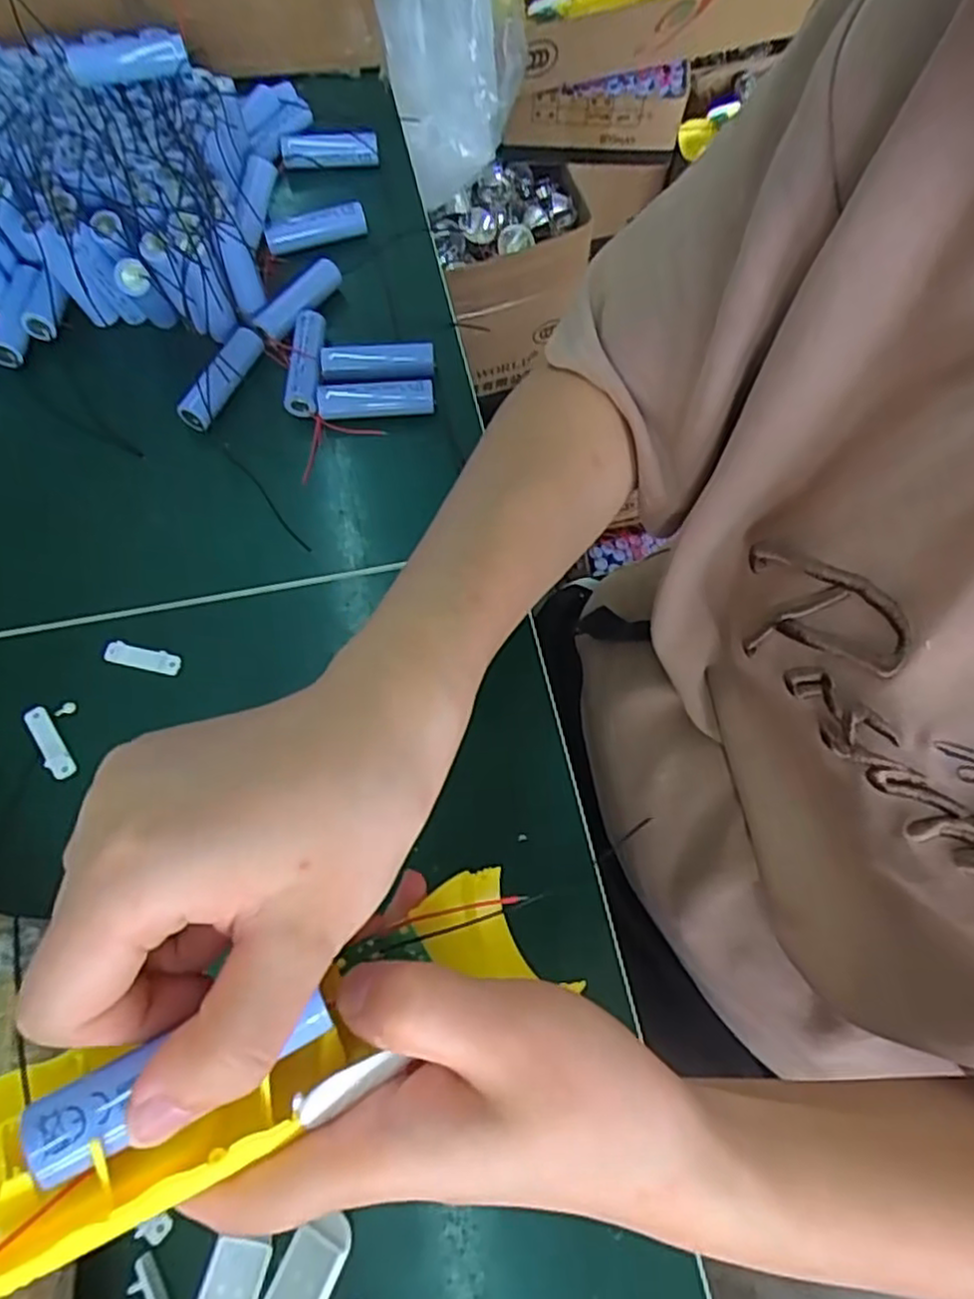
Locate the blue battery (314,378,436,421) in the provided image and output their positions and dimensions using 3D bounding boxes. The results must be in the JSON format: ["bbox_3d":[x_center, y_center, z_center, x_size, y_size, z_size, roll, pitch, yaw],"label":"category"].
[{"bbox_3d":[-0.064,-0.143,0.411,0.065,0.019,0.018,-3,67,-4],"label":"blue battery"}]

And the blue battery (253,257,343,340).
[{"bbox_3d":[-0.113,-0.210,0.433,0.015,0.021,0.063,37,70,13],"label":"blue battery"}]

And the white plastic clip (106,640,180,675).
[{"bbox_3d":[-0.170,0.003,0.354,0.038,0.004,0.010,12,67,3],"label":"white plastic clip"}]

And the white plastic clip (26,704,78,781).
[{"bbox_3d":[-0.205,0.043,0.336,0.011,0.004,0.039,-32,72,-15],"label":"white plastic clip"}]

